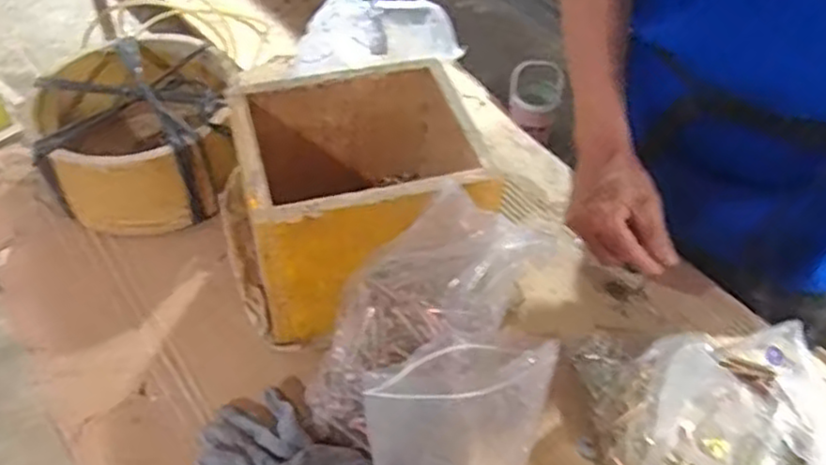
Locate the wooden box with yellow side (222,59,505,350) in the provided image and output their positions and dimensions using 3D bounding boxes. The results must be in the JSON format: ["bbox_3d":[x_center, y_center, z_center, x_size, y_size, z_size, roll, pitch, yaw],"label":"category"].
[{"bbox_3d":[-0.052,-0.033,0.669,0.238,0.162,0.196,-8,49,-11],"label":"wooden box with yellow side"}]

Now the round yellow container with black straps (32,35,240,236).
[{"bbox_3d":[-0.302,-0.113,0.776,0.203,0.111,0.213,2,48,-2],"label":"round yellow container with black straps"}]

